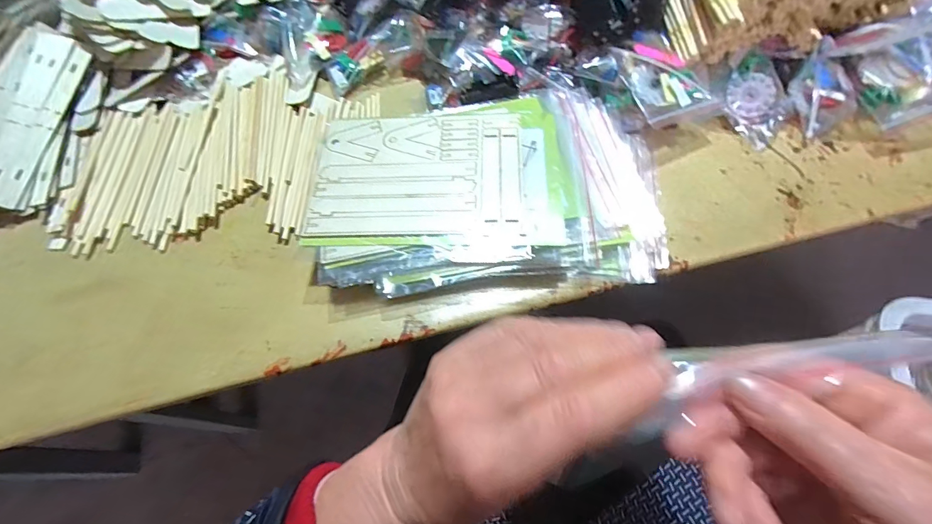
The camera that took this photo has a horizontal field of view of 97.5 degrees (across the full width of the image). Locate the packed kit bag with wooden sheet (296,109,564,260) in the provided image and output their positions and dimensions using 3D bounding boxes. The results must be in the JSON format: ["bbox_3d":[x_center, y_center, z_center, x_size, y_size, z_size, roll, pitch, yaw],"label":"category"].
[{"bbox_3d":[-0.027,-0.070,0.349,0.201,0.008,0.148,0,64,3],"label":"packed kit bag with wooden sheet"}]

